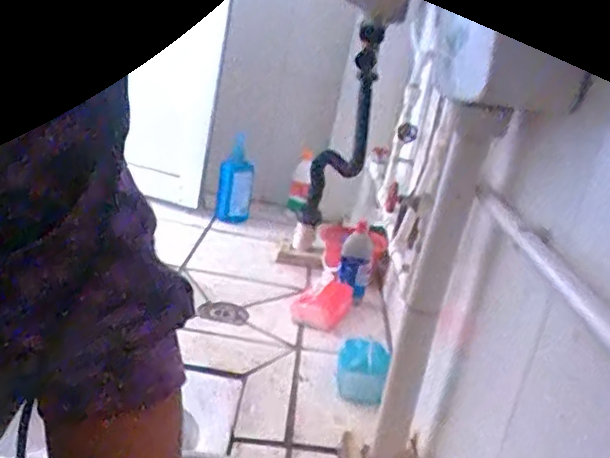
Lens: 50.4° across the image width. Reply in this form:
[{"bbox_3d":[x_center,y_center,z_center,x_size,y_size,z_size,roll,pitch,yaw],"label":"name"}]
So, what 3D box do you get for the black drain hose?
[{"bbox_3d":[0.087,-0.252,1.621,0.134,0.517,0.166,11,17,-4],"label":"black drain hose"}]

